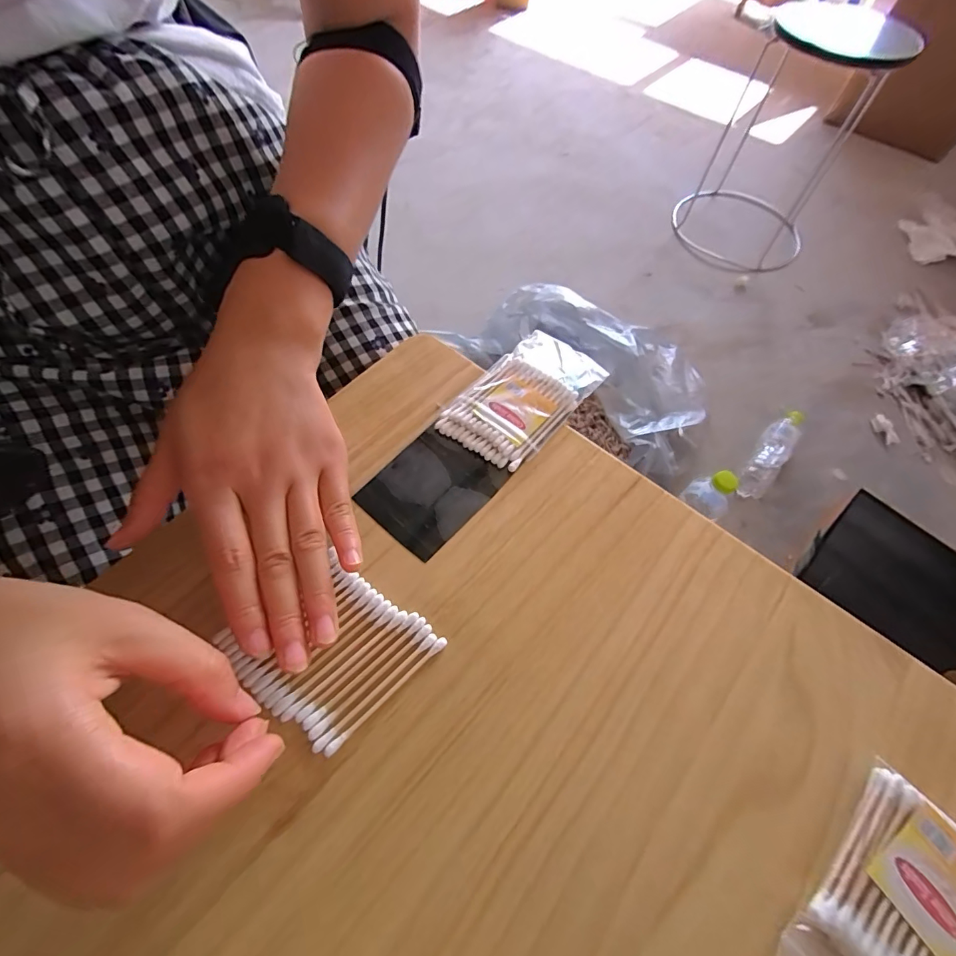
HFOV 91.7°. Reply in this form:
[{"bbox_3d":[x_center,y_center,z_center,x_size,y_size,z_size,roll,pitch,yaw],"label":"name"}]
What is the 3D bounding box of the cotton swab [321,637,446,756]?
[{"bbox_3d":[-0.042,0.103,0.221,0.071,0.004,0.004,-39,71,-22],"label":"cotton swab"}]

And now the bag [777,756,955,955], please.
[{"bbox_3d":[0.167,0.175,0.180,0.091,0.014,0.062,-39,71,-22],"label":"bag"}]

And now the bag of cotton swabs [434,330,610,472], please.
[{"bbox_3d":[0.032,-0.057,0.312,0.064,0.009,0.116,35,64,14],"label":"bag of cotton swabs"}]

